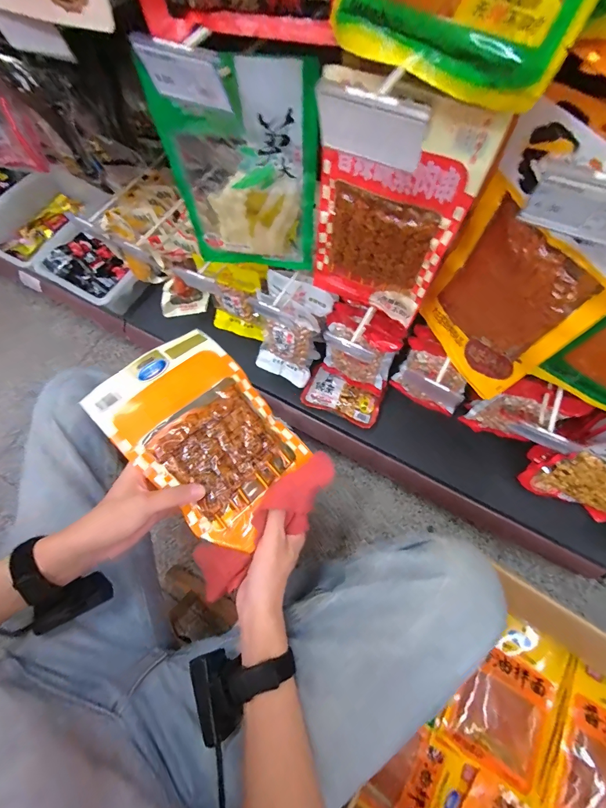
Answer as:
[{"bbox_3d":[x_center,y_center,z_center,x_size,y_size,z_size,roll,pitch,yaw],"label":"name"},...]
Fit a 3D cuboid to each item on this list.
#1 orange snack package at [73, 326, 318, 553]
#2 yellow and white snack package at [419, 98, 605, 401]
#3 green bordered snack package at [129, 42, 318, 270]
[{"bbox_3d":[-0.116,0.031,0.406,0.160,0.024,0.242,-42,84,-22],"label":"orange snack package"},{"bbox_3d":[0.239,-0.131,0.382,0.029,0.265,0.167,-25,69,-16],"label":"yellow and white snack package"},{"bbox_3d":[-0.073,-0.274,0.430,0.177,0.252,0.029,7,69,4],"label":"green bordered snack package"}]

